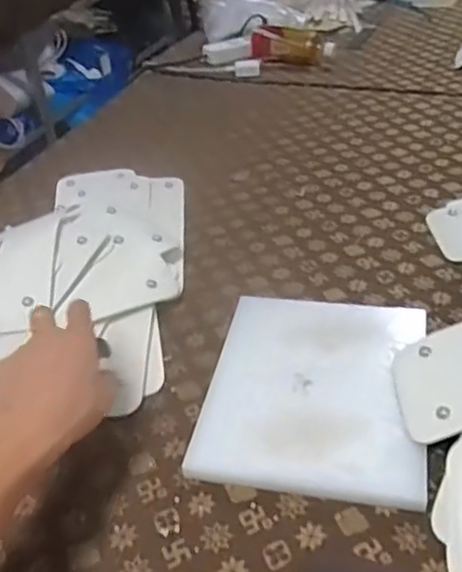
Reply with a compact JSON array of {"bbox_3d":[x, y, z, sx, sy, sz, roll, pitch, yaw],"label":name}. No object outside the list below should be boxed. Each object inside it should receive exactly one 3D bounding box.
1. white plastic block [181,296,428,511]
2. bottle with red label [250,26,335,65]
[{"bbox_3d":[0.081,0.094,0.625,0.198,0.021,0.229,4,39,14],"label":"white plastic block"},{"bbox_3d":[0.128,-0.512,1.393,0.179,0.060,0.061,0,38,10],"label":"bottle with red label"}]

